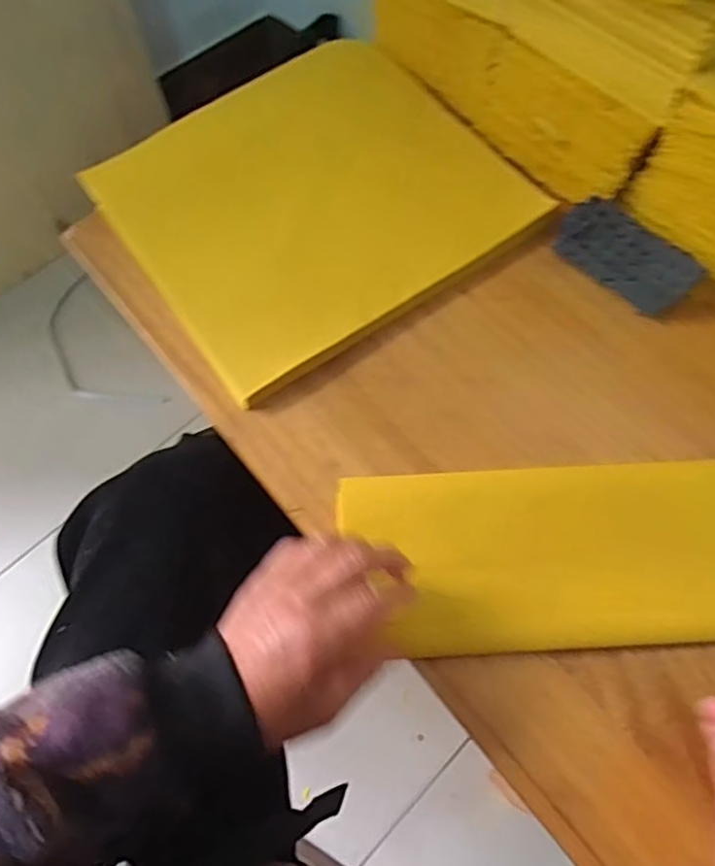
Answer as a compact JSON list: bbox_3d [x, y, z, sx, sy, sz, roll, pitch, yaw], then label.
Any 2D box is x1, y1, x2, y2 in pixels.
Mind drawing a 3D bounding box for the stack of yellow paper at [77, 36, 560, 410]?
[{"bbox_3d":[-0.044,-0.207,0.524,0.301,0.013,0.288,-34,70,-13],"label":"stack of yellow paper"}]

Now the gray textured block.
[{"bbox_3d":[0.210,-0.141,0.482,0.061,0.025,0.108,-40,71,-16],"label":"gray textured block"}]

